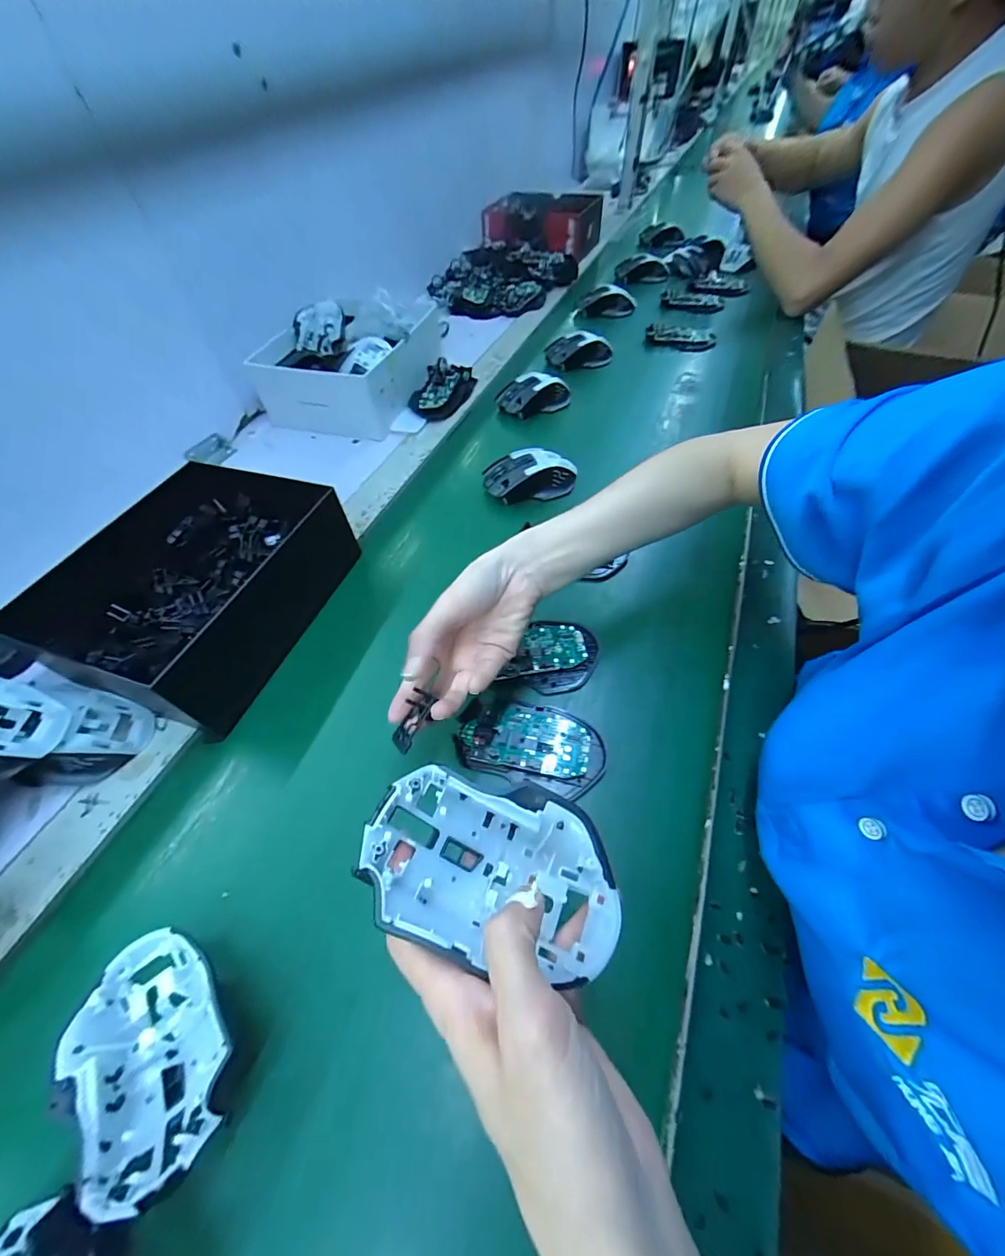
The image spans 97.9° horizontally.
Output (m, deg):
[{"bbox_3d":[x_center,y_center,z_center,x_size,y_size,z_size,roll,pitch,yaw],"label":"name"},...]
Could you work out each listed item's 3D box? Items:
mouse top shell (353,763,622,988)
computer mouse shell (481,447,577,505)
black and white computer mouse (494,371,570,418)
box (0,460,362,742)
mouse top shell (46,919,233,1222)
[{"bbox_3d":[-0.005,0.109,0.201,0.110,0.039,0.070,6,55,9],"label":"mouse top shell"},{"bbox_3d":[0.034,-0.184,0.523,0.109,0.038,0.054,-9,54,-2],"label":"computer mouse shell"},{"bbox_3d":[0.043,-0.342,0.641,0.105,0.033,0.061,-17,54,-9],"label":"black and white computer mouse"},{"bbox_3d":[-0.283,-0.044,0.416,0.198,0.083,0.226,15,57,14],"label":"box"},{"bbox_3d":[-0.188,0.227,0.238,0.118,0.044,0.067,35,64,25],"label":"mouse top shell"}]

